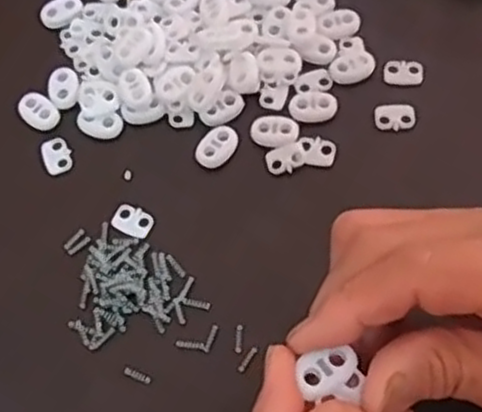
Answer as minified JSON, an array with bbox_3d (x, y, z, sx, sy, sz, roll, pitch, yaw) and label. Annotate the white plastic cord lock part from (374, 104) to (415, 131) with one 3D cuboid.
[{"bbox_3d":[0.074,-0.043,0.361,0.019,0.004,0.013,-3,67,1],"label":"white plastic cord lock part"}]

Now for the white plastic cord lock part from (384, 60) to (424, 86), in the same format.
[{"bbox_3d":[0.080,-0.066,0.371,0.019,0.004,0.013,8,68,5],"label":"white plastic cord lock part"}]

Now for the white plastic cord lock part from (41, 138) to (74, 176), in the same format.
[{"bbox_3d":[-0.089,-0.025,0.365,0.014,0.004,0.020,-26,69,-9],"label":"white plastic cord lock part"}]

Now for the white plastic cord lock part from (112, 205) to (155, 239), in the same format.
[{"bbox_3d":[-0.050,0.007,0.347,0.019,0.004,0.014,27,71,12],"label":"white plastic cord lock part"}]

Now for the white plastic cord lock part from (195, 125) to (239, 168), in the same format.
[{"bbox_3d":[-0.011,-0.029,0.359,0.016,0.004,0.022,37,73,15],"label":"white plastic cord lock part"}]

